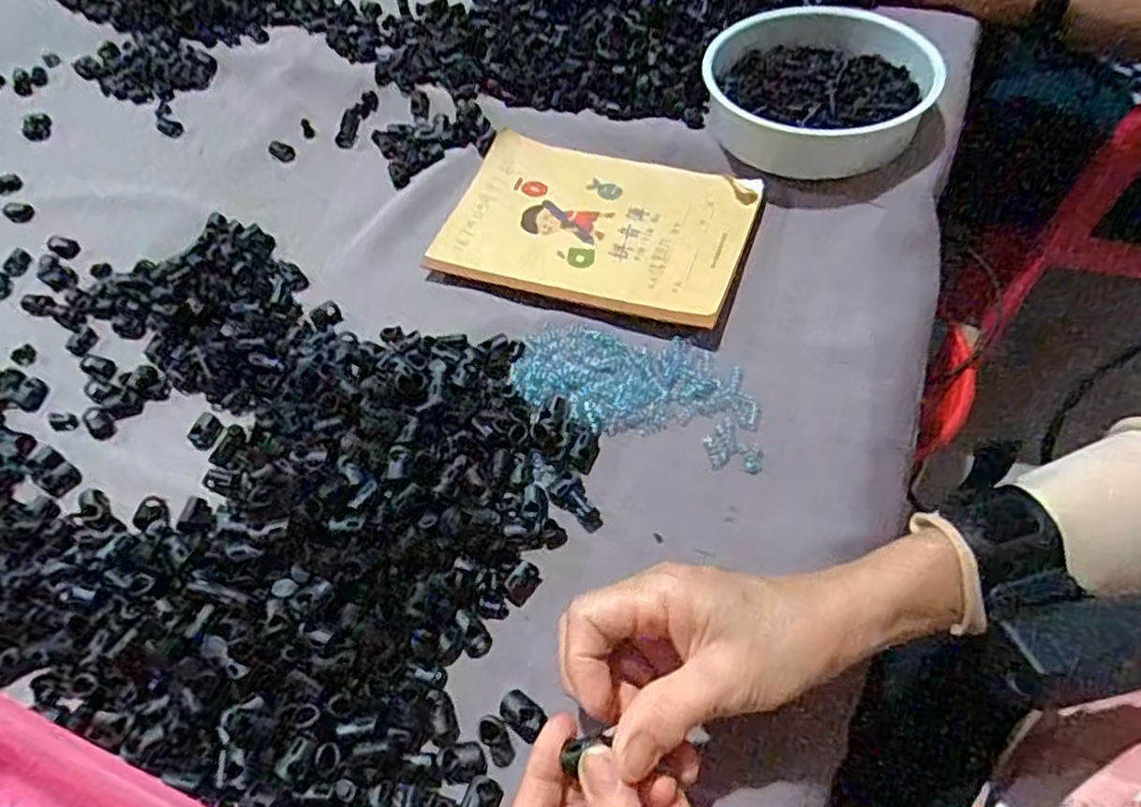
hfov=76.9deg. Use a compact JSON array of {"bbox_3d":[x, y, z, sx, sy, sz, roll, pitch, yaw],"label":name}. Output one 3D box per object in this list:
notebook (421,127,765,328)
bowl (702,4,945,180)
[{"bbox_3d":[0.018,-0.128,0.514,0.206,0.015,0.143,15,59,15],"label":"notebook"},{"bbox_3d":[0.183,-0.235,0.546,0.155,0.055,0.167,-3,56,4],"label":"bowl"}]

